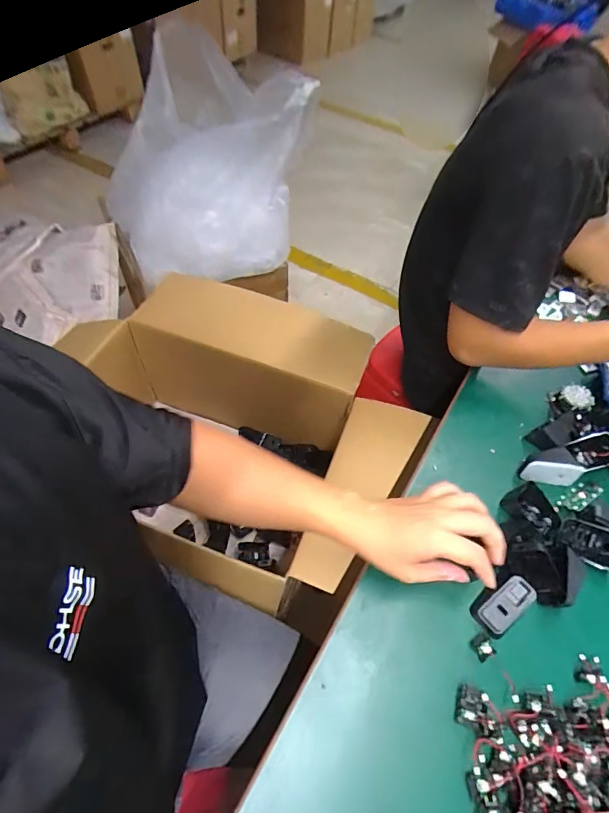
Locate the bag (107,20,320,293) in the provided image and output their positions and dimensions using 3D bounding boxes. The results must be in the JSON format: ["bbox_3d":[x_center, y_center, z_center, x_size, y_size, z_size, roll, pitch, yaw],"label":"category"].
[{"bbox_3d":[-0.243,-0.508,0.901,0.367,0.346,0.433,-24,61,-19],"label":"bag"}]

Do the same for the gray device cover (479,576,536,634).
[{"bbox_3d":[0.227,0.220,0.458,0.065,0.009,0.031,-41,61,-7],"label":"gray device cover"}]

